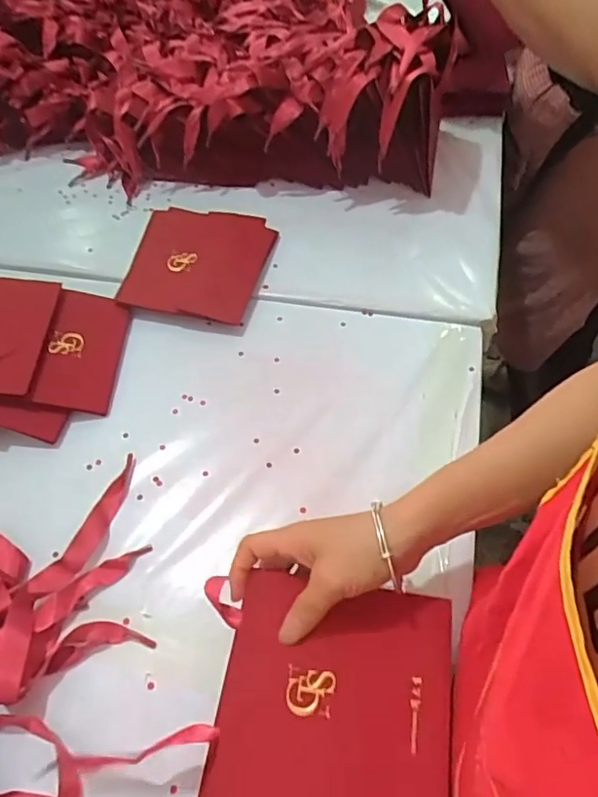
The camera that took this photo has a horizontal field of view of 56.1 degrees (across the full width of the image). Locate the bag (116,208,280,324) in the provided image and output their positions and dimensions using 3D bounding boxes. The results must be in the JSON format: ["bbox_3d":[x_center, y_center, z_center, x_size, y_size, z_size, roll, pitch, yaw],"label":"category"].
[{"bbox_3d":[-0.110,-0.150,0.620,0.144,0.026,0.153,8,58,8],"label":"bag"}]

